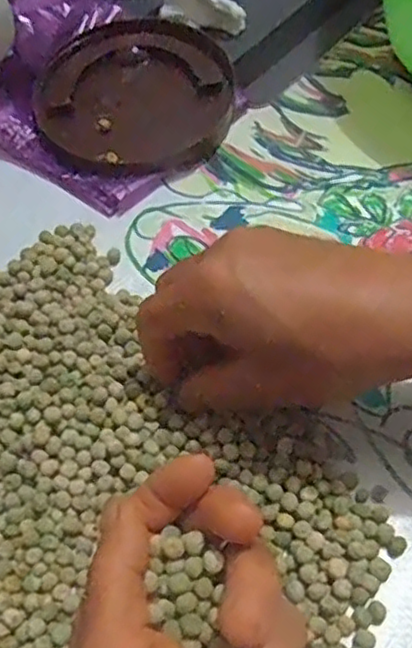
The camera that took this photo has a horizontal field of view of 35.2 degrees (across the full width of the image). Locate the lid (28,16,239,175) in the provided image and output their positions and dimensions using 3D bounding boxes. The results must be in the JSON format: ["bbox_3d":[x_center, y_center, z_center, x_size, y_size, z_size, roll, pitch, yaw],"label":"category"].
[{"bbox_3d":[-0.041,-0.140,0.399,0.110,0.017,0.119,26,62,17],"label":"lid"}]

